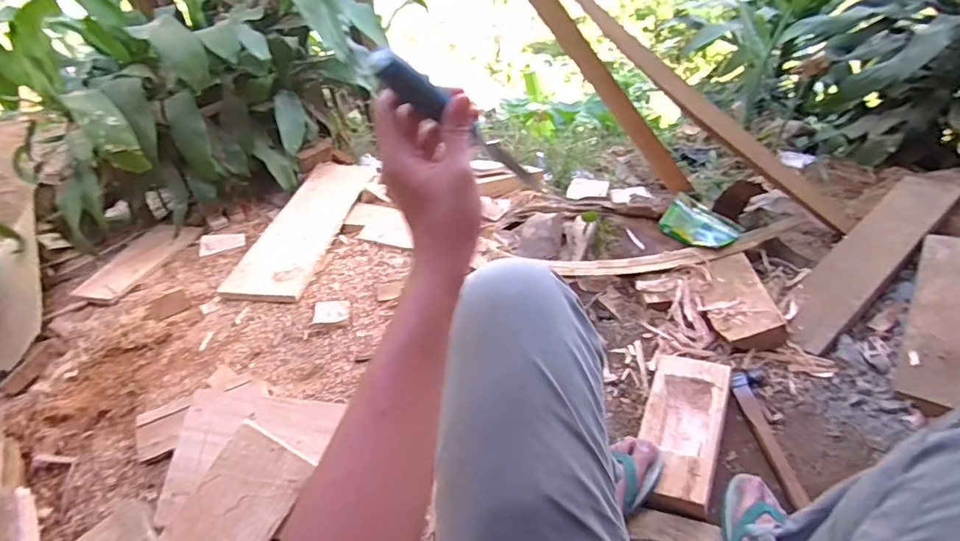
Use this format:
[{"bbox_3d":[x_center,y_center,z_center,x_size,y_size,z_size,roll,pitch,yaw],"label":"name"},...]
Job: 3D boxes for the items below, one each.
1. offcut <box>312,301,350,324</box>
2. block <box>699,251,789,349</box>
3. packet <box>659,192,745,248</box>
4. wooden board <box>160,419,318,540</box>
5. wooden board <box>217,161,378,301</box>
[{"bbox_3d":[-0.319,0.088,1.094,0.075,0.007,0.055,-5,49,-2],"label":"offcut"},{"bbox_3d":[0.530,0.061,1.058,0.125,0.055,0.244,-19,30,15],"label":"block"},{"bbox_3d":[0.538,-0.112,1.237,0.169,0.050,0.093,34,58,28],"label":"packet"},{"bbox_3d":[-0.361,0.348,0.766,0.139,0.011,0.201,31,76,3],"label":"wooden board"},{"bbox_3d":[-0.463,-0.134,1.370,0.216,0.019,0.634,2,38,10],"label":"wooden board"}]

